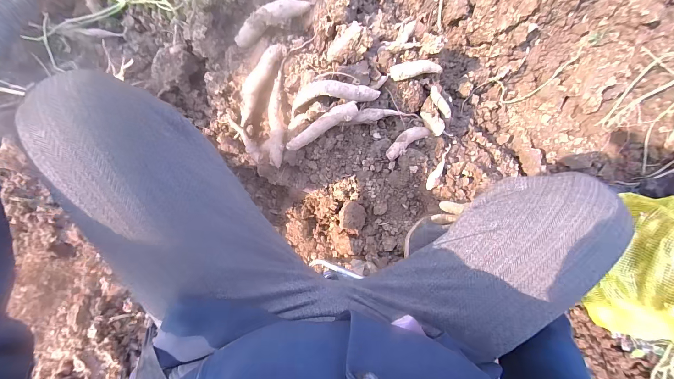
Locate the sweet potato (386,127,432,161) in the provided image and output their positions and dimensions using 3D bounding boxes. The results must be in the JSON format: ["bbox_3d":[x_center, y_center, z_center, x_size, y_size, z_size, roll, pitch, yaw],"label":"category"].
[{"bbox_3d":[0.176,-0.121,0.709,0.133,0.025,0.042,-35,94,-9],"label":"sweet potato"}]

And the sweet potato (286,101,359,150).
[{"bbox_3d":[-0.035,-0.143,0.656,0.177,0.059,0.040,-29,93,-9],"label":"sweet potato"}]

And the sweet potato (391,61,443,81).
[{"bbox_3d":[0.196,-0.293,0.705,0.136,0.037,0.037,-14,91,-9],"label":"sweet potato"}]

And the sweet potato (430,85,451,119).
[{"bbox_3d":[0.264,-0.218,0.737,0.024,0.016,0.097,-49,116,-7],"label":"sweet potato"}]

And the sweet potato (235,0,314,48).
[{"bbox_3d":[-0.153,-0.399,0.678,0.196,0.048,0.052,-25,92,7],"label":"sweet potato"}]

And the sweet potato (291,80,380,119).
[{"bbox_3d":[-0.005,-0.218,0.666,0.204,0.052,0.059,-11,90,-9],"label":"sweet potato"}]

